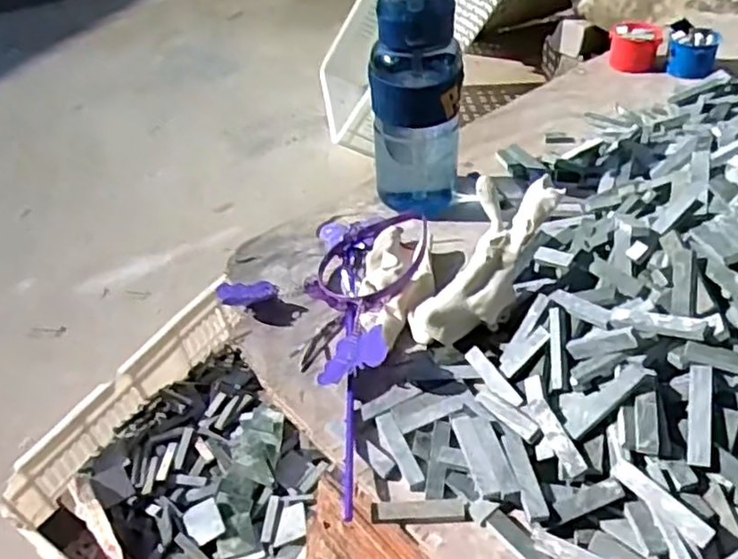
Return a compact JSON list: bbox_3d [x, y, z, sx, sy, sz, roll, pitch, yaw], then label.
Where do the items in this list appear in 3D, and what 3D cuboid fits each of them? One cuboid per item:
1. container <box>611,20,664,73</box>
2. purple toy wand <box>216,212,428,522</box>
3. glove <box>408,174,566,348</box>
[{"bbox_3d":[0.351,-0.309,0.888,0.062,0.048,0.058,-3,43,3],"label":"container"},{"bbox_3d":[-0.056,0.032,0.567,0.176,0.034,0.305,8,44,14],"label":"purple toy wand"},{"bbox_3d":[0.089,-0.013,0.530,0.063,0.056,0.160,40,103,38],"label":"glove"}]

